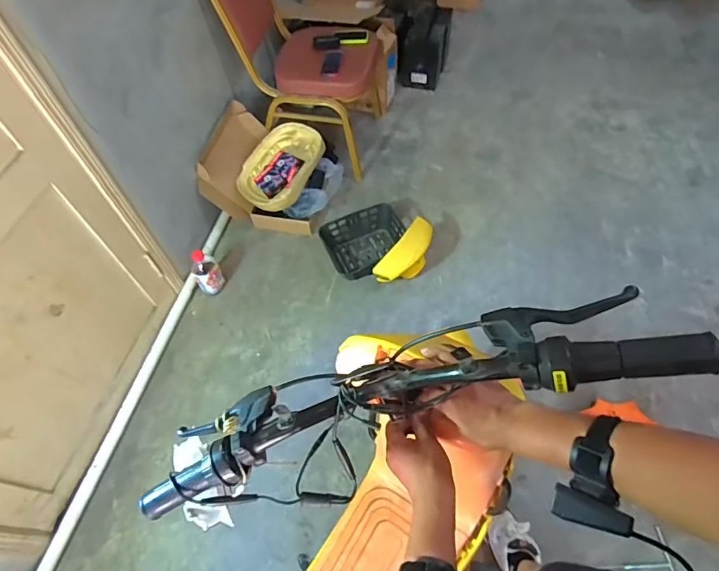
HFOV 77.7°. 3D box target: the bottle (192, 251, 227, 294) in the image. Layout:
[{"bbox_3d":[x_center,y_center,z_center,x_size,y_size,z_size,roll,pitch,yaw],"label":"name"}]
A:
[{"bbox_3d":[-0.557,-0.045,1.634,0.097,0.180,0.080,-28,61,-14],"label":"bottle"}]

